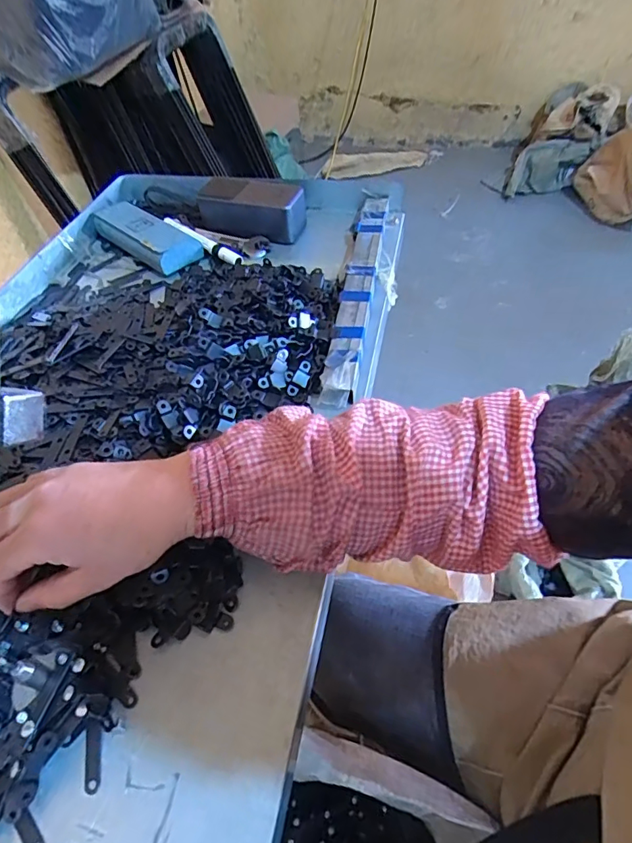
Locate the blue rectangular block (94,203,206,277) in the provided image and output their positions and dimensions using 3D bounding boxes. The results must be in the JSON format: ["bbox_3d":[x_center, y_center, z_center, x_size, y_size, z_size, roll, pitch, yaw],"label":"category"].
[{"bbox_3d":[-0.215,-0.236,0.614,0.164,0.025,0.057,34,60,28],"label":"blue rectangular block"}]

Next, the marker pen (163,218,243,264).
[{"bbox_3d":[-0.142,-0.223,0.605,0.142,0.015,0.020,33,59,27],"label":"marker pen"}]

